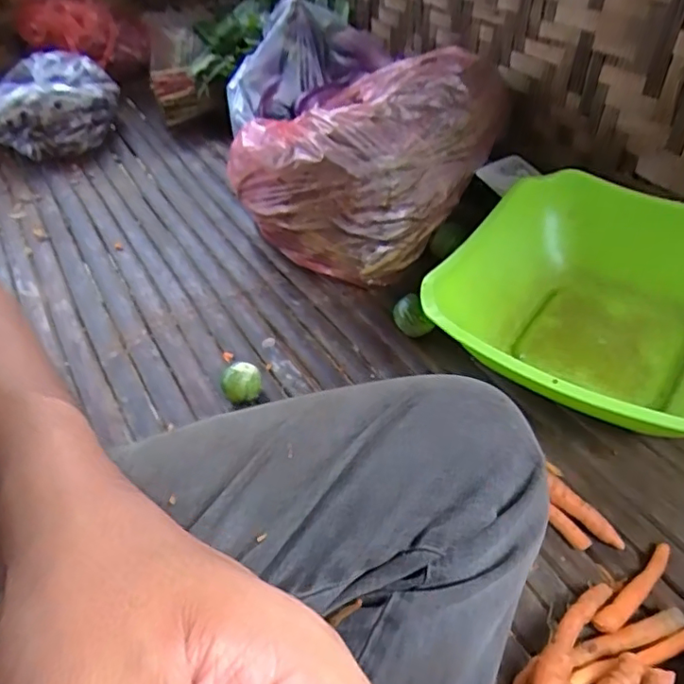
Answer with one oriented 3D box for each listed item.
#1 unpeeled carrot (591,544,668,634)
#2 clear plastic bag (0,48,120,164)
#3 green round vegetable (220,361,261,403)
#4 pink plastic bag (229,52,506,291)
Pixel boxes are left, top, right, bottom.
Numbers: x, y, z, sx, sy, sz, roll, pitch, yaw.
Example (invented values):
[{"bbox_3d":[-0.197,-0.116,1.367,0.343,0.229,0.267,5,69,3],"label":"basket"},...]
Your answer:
[{"bbox_3d":[0.202,0.170,0.395,0.085,0.016,0.015,-32,48,-24],"label":"unpeeled carrot"},{"bbox_3d":[-0.509,-0.413,1.007,0.231,0.122,0.170,-22,44,-16],"label":"clear plastic bag"},{"bbox_3d":[-0.094,0.045,0.547,0.037,0.035,0.035,-4,42,4],"label":"green round vegetable"},{"bbox_3d":[0.035,-0.225,0.703,0.248,0.188,0.287,25,51,31],"label":"pink plastic bag"}]

